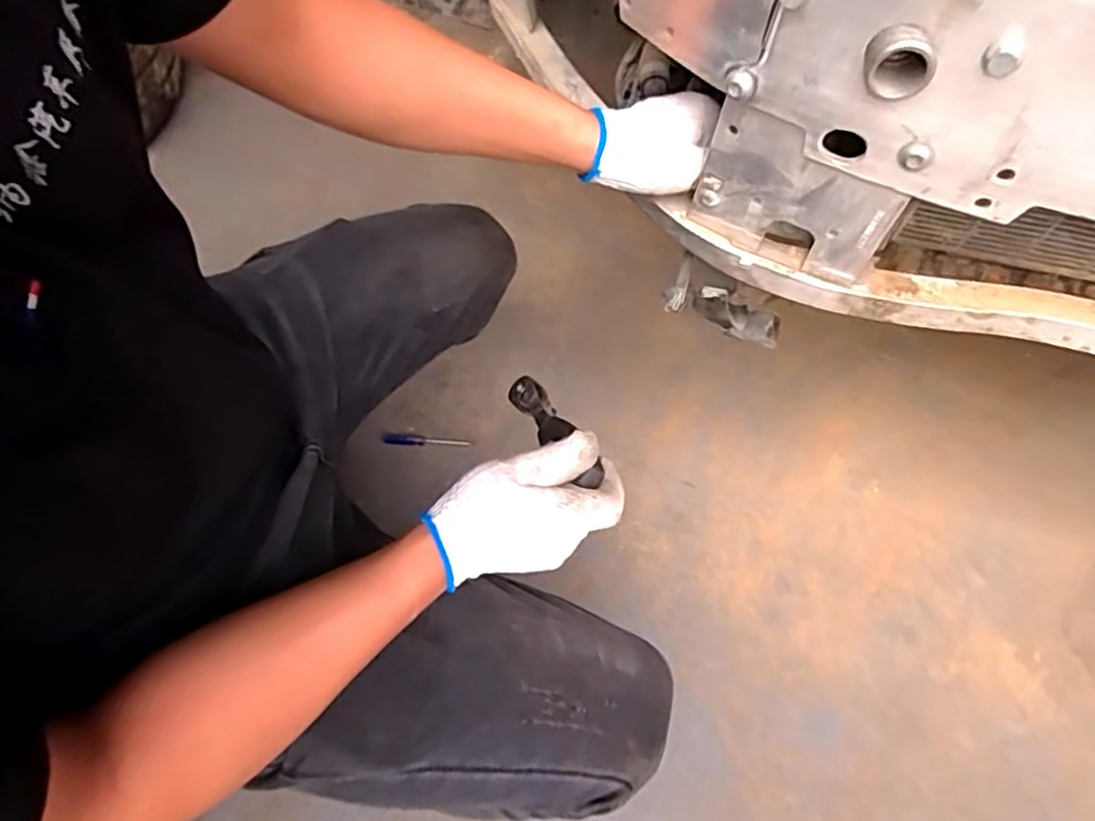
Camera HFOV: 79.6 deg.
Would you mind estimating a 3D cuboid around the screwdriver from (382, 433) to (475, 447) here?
[{"bbox_3d":[-0.156,0.040,0.860,0.115,0.008,0.015,2,61,-3],"label":"screwdriver"}]

